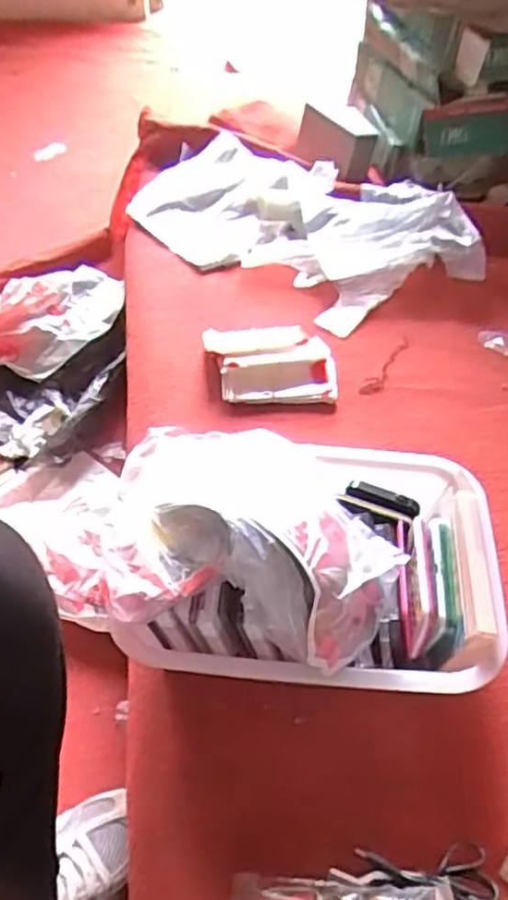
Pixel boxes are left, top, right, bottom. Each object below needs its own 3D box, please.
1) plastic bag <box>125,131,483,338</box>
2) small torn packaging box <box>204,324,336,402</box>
[{"bbox_3d":[0.065,-0.324,0.955,0.302,0.062,0.472,-37,59,-28],"label":"plastic bag"},{"bbox_3d":[0.016,-0.100,0.773,0.143,0.033,0.107,0,48,1],"label":"small torn packaging box"}]

